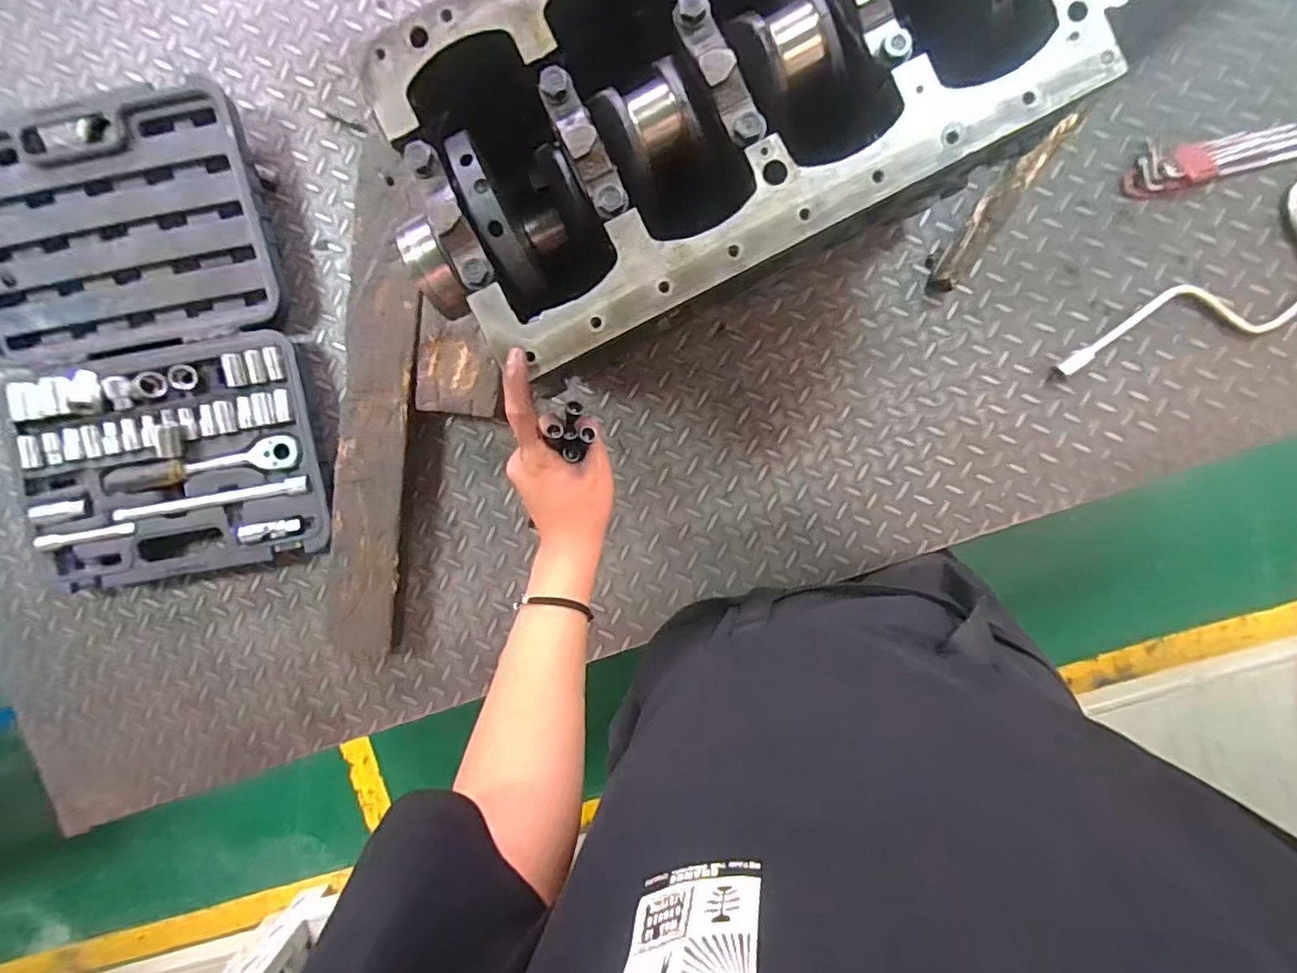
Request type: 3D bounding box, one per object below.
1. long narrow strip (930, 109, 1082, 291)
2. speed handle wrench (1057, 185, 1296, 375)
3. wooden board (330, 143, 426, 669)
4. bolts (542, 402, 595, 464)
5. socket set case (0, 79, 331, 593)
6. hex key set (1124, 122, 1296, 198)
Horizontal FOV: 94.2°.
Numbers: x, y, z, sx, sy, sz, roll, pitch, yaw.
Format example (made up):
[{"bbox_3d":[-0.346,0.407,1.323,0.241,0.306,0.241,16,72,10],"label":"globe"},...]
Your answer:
[{"bbox_3d":[0.412,-0.335,0.707,0.035,0.028,0.224,36,97,-1],"label":"long narrow strip"},{"bbox_3d":[0.673,-0.219,0.704,0.379,0.024,0.117,-39,93,6],"label":"speed handle wrench"},{"bbox_3d":[-0.337,-0.089,0.754,0.096,0.044,0.619,8,97,2],"label":"wooden board"},{"bbox_3d":[-0.057,-0.043,0.462,0.031,0.025,0.037,39,97,-2],"label":"bolts"},{"bbox_3d":[-0.638,-0.165,0.760,0.396,0.049,0.571,-9,96,4],"label":"socket set case"},{"bbox_3d":[0.666,-0.377,0.689,0.206,0.022,0.060,-5,96,4],"label":"hex key set"}]

